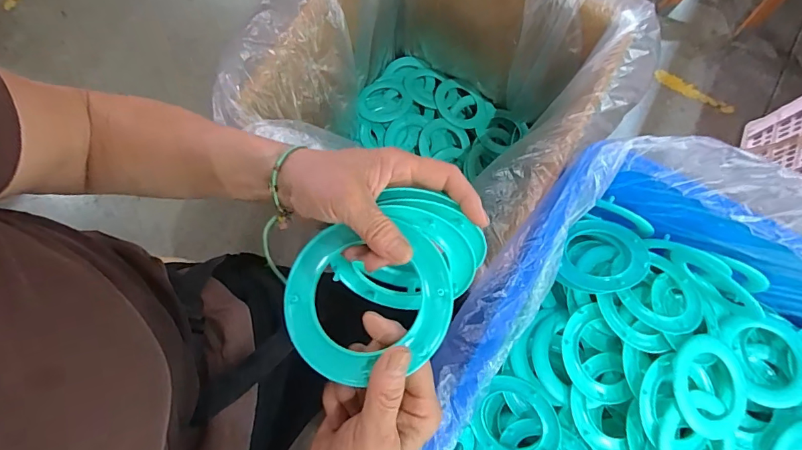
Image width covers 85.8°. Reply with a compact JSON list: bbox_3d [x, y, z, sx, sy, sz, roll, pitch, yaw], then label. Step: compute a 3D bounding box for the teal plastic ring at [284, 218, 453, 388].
[{"bbox_3d":[-0.022,0.047,0.279,0.107,0.017,0.096,-9,78,-1],"label":"teal plastic ring"}]

